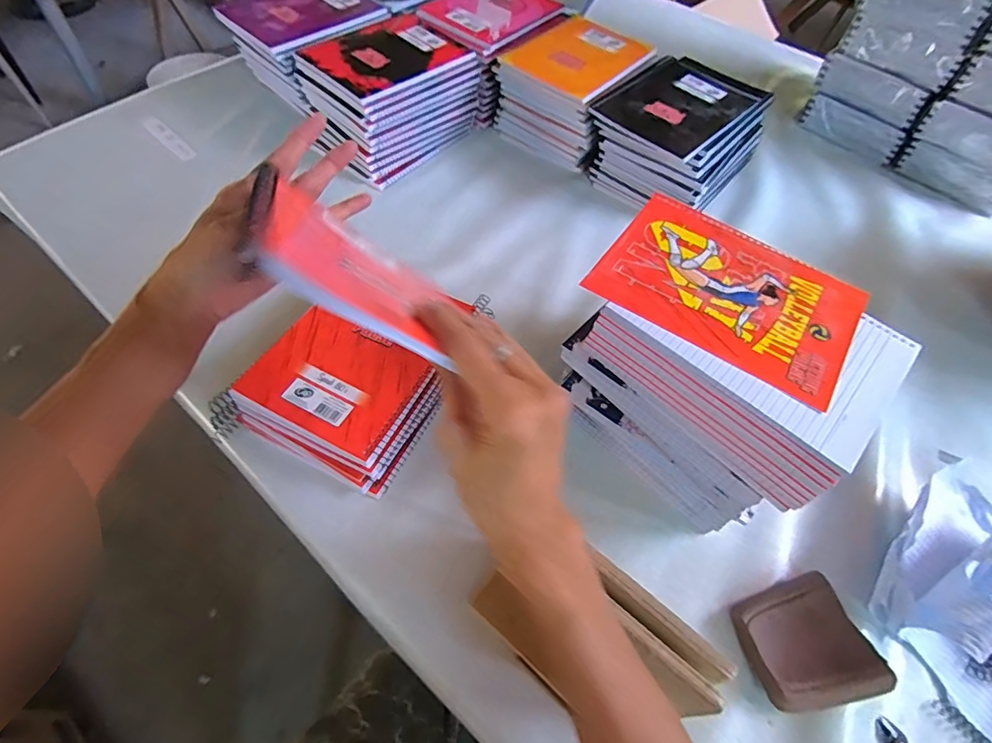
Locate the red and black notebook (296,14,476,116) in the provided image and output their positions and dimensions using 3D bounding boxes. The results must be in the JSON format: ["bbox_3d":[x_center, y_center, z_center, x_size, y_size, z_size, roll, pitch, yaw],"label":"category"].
[{"bbox_3d":[-0.147,-0.431,0.686,0.148,0.019,0.218,36,61,18],"label":"red and black notebook"}]

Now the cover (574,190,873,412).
[{"bbox_3d":[0.188,-0.067,0.408,0.194,0.006,0.146,32,60,17],"label":"cover"}]

